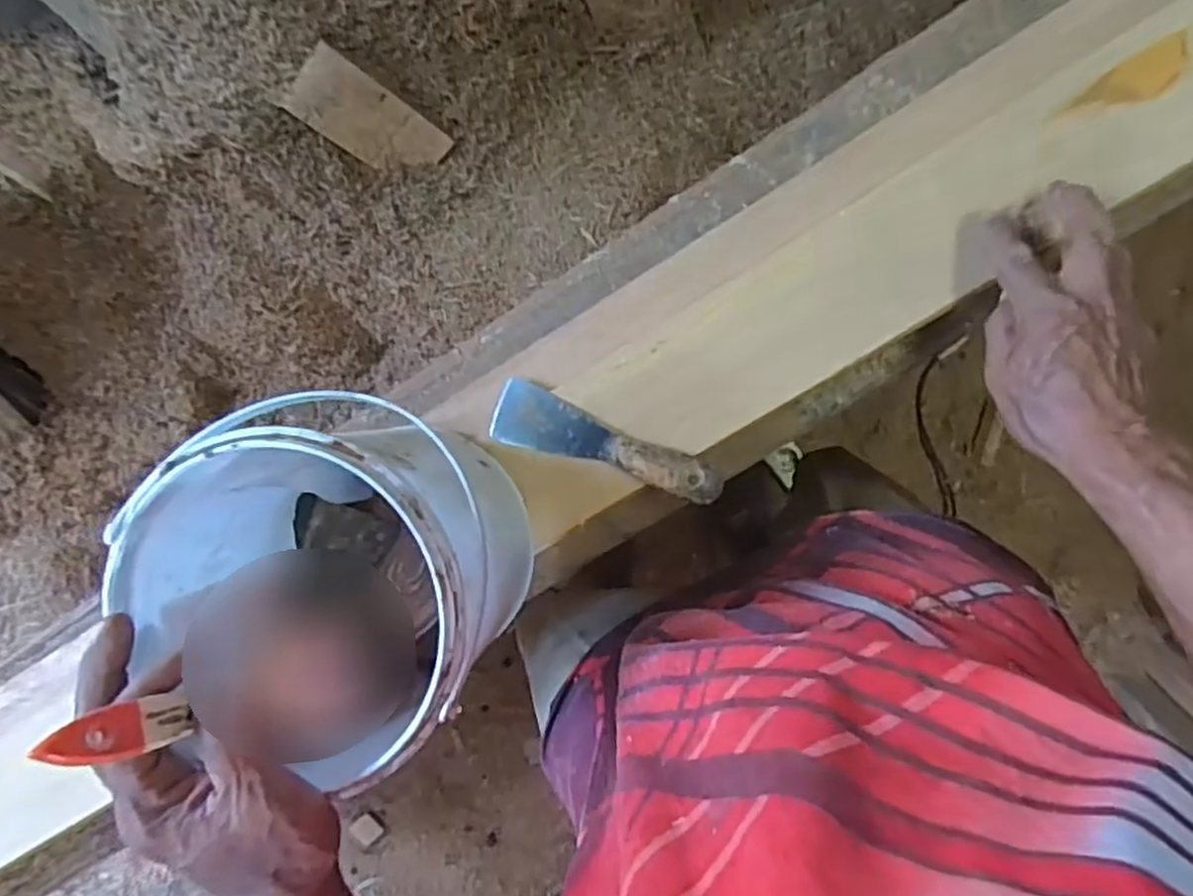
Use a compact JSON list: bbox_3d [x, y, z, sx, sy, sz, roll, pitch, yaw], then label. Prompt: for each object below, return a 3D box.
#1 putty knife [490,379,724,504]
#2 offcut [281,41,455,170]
[{"bbox_3d":[0.007,-0.003,0.512,0.162,0.032,0.042,18,96,3],"label":"putty knife"},{"bbox_3d":[-0.257,-0.370,0.849,0.167,0.010,0.082,29,117,-38],"label":"offcut"}]

